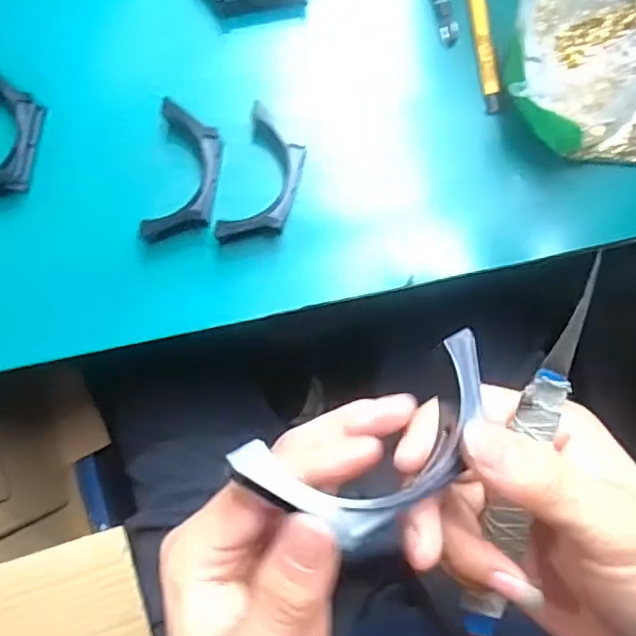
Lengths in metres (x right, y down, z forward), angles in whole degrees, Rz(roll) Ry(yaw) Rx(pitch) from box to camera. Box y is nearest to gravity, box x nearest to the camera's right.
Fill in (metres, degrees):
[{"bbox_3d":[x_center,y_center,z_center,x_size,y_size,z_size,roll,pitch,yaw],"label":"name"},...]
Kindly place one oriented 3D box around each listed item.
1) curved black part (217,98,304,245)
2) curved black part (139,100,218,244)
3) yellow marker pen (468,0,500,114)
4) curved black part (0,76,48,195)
[{"bbox_3d":[-0.034,-0.090,0.392,0.040,0.026,0.090,16,85,3],"label":"curved black part"},{"bbox_3d":[-0.087,-0.092,0.391,0.040,0.019,0.088,9,85,2],"label":"curved black part"},{"bbox_3d":[0.110,-0.208,0.410,0.013,0.009,0.135,-8,85,0],"label":"yellow marker pen"},{"bbox_3d":[-0.205,-0.118,0.390,0.043,0.025,0.094,0,85,1],"label":"curved black part"}]

